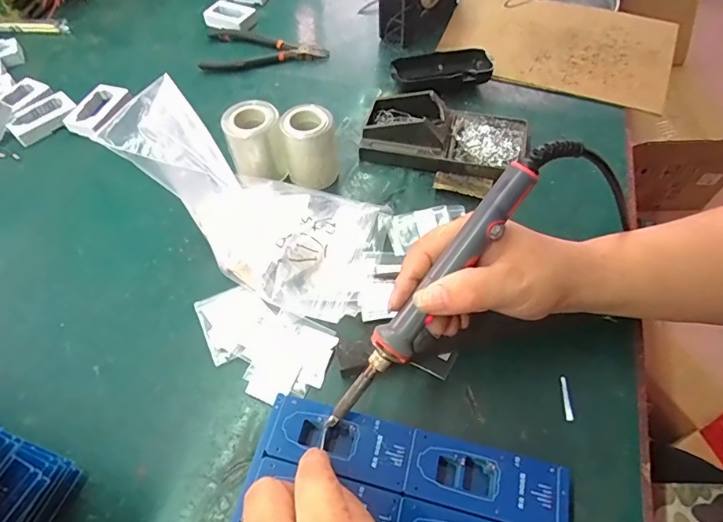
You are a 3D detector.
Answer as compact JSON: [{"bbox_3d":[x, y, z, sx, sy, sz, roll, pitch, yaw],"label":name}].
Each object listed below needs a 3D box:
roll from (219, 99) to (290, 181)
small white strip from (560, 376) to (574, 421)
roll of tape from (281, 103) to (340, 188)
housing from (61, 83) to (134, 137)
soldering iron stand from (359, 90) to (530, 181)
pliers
[{"bbox_3d":[-0.097,-0.111,0.439,0.051,0.066,0.041,-12,56,-3],"label":"roll"},{"bbox_3d":[0.146,0.097,0.331,0.005,0.004,0.031,-2,56,3],"label":"small white strip"},{"bbox_3d":[-0.048,-0.106,0.436,0.046,0.067,0.041,-7,56,0],"label":"roll of tape"},{"bbox_3d":[-0.293,-0.169,0.517,0.048,0.013,0.076,16,59,14],"label":"housing"},{"bbox_3d":[0.084,-0.132,0.465,0.158,0.039,0.085,11,58,11],"label":"soldering iron stand"},{"bbox_3d":[-0.121,-0.270,0.588,0.156,0.013,0.088,-2,56,3],"label":"pliers"}]

